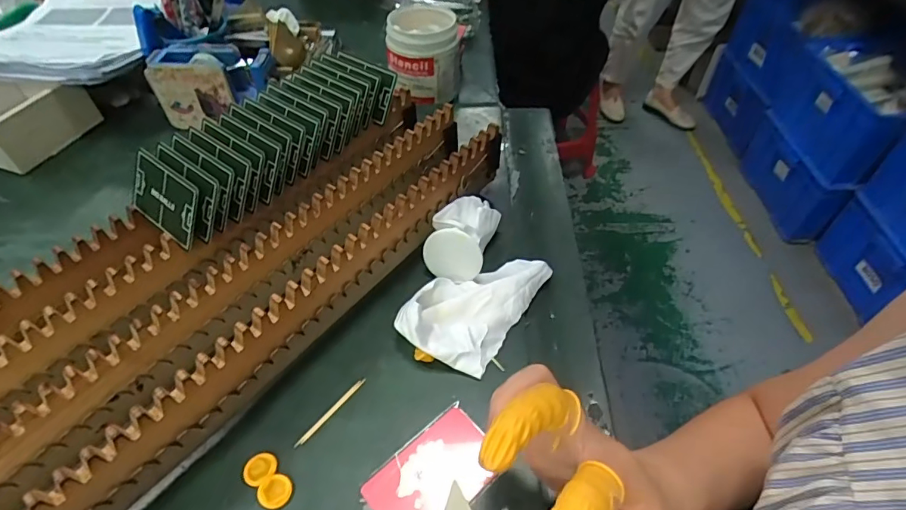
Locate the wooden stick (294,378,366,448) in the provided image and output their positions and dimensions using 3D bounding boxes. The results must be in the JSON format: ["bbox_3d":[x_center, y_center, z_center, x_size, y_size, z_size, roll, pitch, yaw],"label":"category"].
[{"bbox_3d":[-0.089,0.114,0.348,0.005,0.004,0.065,33,56,26],"label":"wooden stick"}]

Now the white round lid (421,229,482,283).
[{"bbox_3d":[0.000,-0.001,0.414,0.051,0.048,0.005,15,31,1],"label":"white round lid"}]

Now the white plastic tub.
[{"bbox_3d":[-0.037,-0.271,0.631,0.089,0.089,0.086,0,49,0],"label":"white plastic tub"}]

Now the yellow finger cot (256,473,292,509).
[{"bbox_3d":[-0.116,0.154,0.310,0.021,0.005,0.020,0,49,0],"label":"yellow finger cot"}]

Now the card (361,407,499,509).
[{"bbox_3d":[-0.012,0.147,0.318,0.084,0.004,0.055,-36,56,-24],"label":"card"}]

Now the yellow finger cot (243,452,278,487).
[{"bbox_3d":[-0.130,0.144,0.321,0.021,0.004,0.020,-36,58,-27],"label":"yellow finger cot"}]

